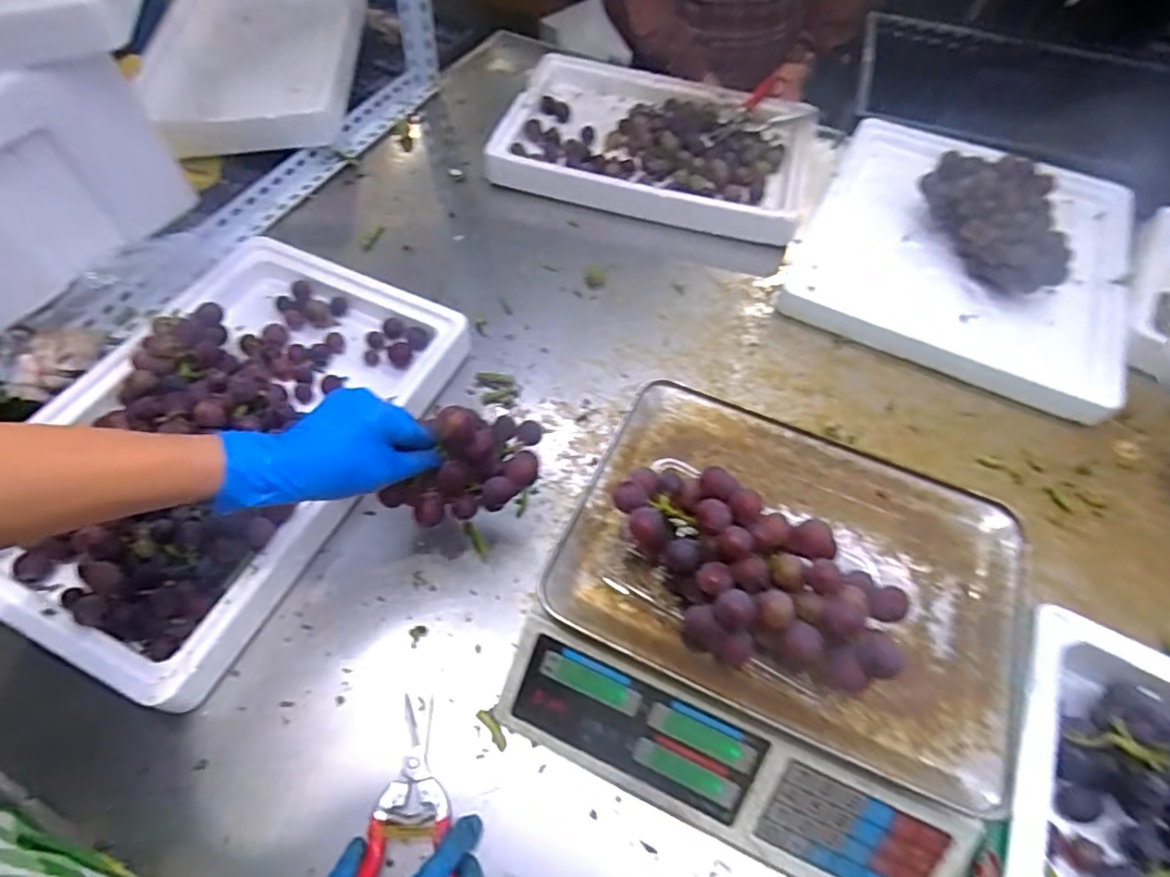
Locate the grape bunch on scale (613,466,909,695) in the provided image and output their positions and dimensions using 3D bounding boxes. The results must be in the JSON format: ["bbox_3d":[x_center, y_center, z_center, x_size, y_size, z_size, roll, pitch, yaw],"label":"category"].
[{"bbox_3d":[0.109,0.096,0.414,0.200,0.084,0.101,23,59,11],"label":"grape bunch on scale"}]

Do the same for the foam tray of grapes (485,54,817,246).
[{"bbox_3d":[0.109,-0.464,0.941,0.471,0.059,0.357,16,58,7],"label":"foam tray of grapes"}]

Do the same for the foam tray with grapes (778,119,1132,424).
[{"bbox_3d":[0.506,-0.275,0.793,0.386,0.112,0.466,26,60,13],"label":"foam tray with grapes"}]

